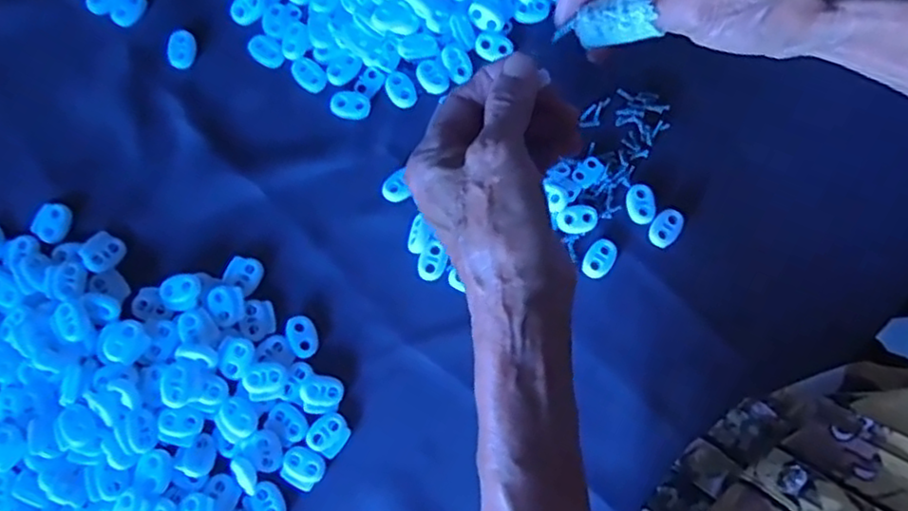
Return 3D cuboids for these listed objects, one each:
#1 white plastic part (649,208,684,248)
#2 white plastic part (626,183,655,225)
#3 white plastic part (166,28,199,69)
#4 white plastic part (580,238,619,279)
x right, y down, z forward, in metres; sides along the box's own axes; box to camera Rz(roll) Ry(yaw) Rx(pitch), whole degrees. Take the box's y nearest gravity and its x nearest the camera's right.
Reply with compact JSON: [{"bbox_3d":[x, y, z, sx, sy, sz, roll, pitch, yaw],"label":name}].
[{"bbox_3d":[0.118,-0.015,0.377,0.015,0.004,0.022,36,81,6],"label":"white plastic part"},{"bbox_3d":[0.104,-0.029,0.379,0.014,0.004,0.023,-6,79,-2],"label":"white plastic part"},{"bbox_3d":[-0.159,-0.120,0.395,0.017,0.004,0.023,1,79,0],"label":"white plastic part"},{"bbox_3d":[0.080,0.002,0.373,0.016,0.004,0.023,29,80,5],"label":"white plastic part"}]

